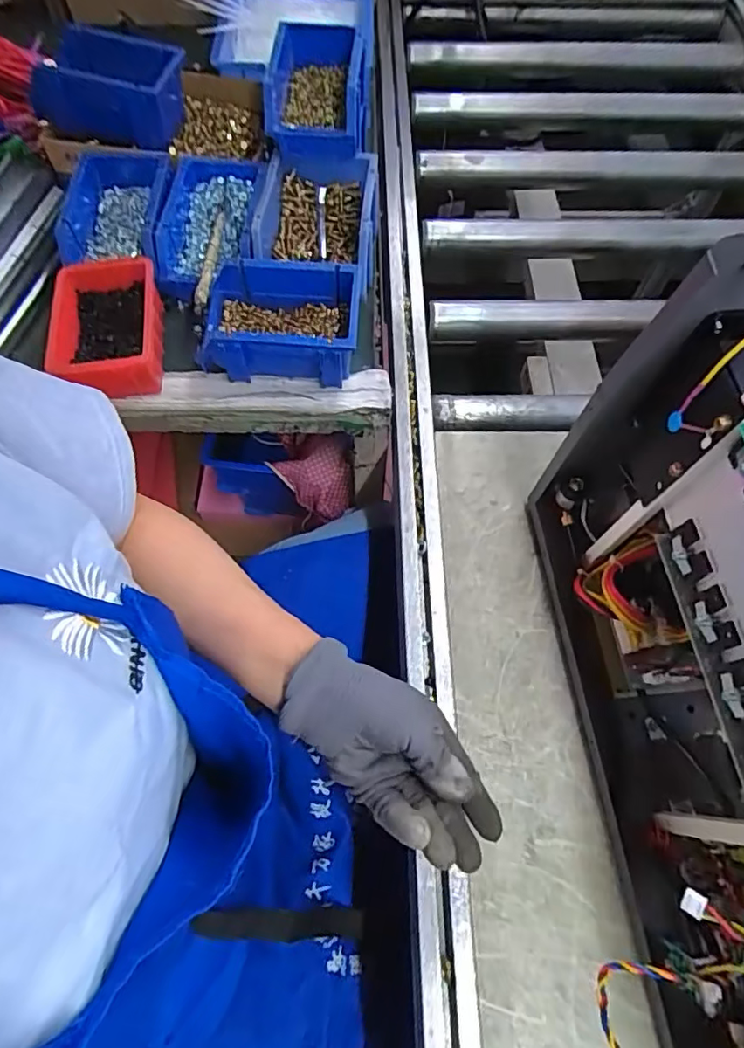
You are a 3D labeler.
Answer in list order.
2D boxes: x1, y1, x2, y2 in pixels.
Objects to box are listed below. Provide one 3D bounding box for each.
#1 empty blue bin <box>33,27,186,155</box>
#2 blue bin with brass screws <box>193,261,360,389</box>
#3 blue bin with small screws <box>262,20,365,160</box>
[{"bbox_3d":[-0.319,-0.526,0.672,0.159,0.073,0.127,15,66,6],"label":"empty blue bin"},{"bbox_3d":[-0.096,-0.203,0.569,0.152,0.076,0.096,4,65,1],"label":"blue bin with brass screws"},{"bbox_3d":[-0.065,-0.505,0.645,0.107,0.061,0.162,4,65,1],"label":"blue bin with small screws"}]

